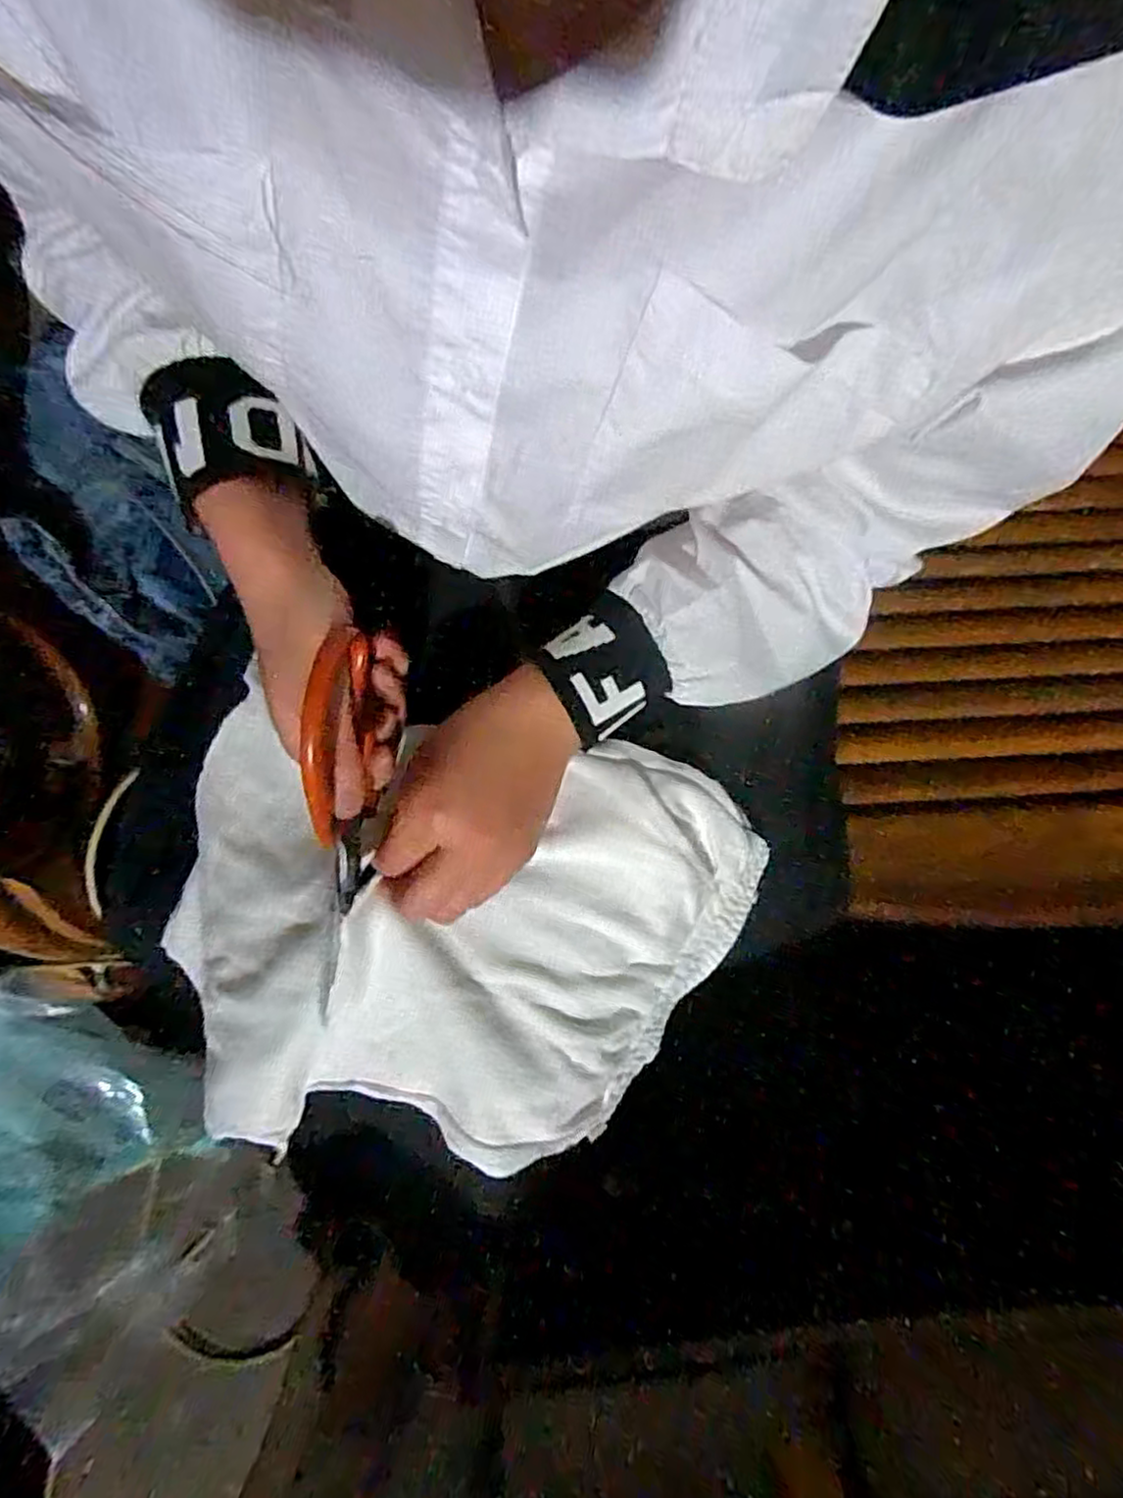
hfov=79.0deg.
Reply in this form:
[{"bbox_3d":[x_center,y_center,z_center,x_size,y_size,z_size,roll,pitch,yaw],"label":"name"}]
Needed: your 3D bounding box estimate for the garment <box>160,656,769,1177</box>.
[{"bbox_3d":[-0.059,0.118,0.421,0.365,0.112,0.242,10,77,1],"label":"garment"}]

